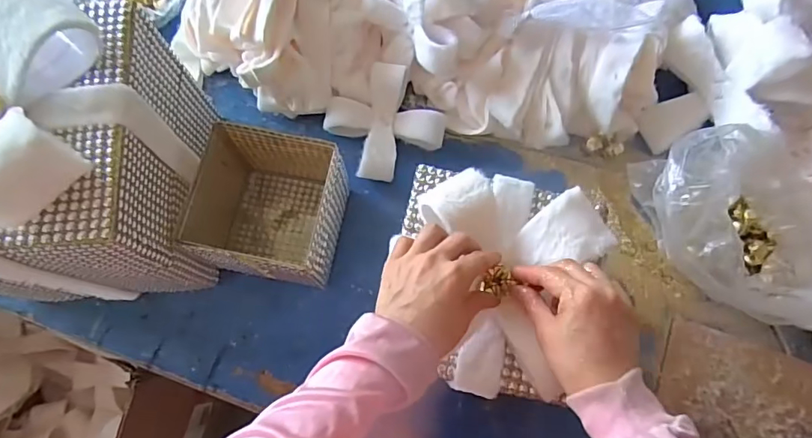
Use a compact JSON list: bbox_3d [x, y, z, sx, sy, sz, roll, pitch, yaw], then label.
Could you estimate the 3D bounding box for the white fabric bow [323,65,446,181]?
[{"bbox_3d":[-0.033,-0.146,0.753,0.147,0.037,0.154,-37,77,-9],"label":"white fabric bow"}]

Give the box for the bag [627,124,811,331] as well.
[{"bbox_3d":[0.442,0.021,0.649,0.223,0.122,0.266,-11,74,-2],"label":"bag"}]

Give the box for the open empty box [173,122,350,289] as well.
[{"bbox_3d":[-0.172,-0.012,0.663,0.161,0.160,0.168,10,75,4],"label":"open empty box"}]

